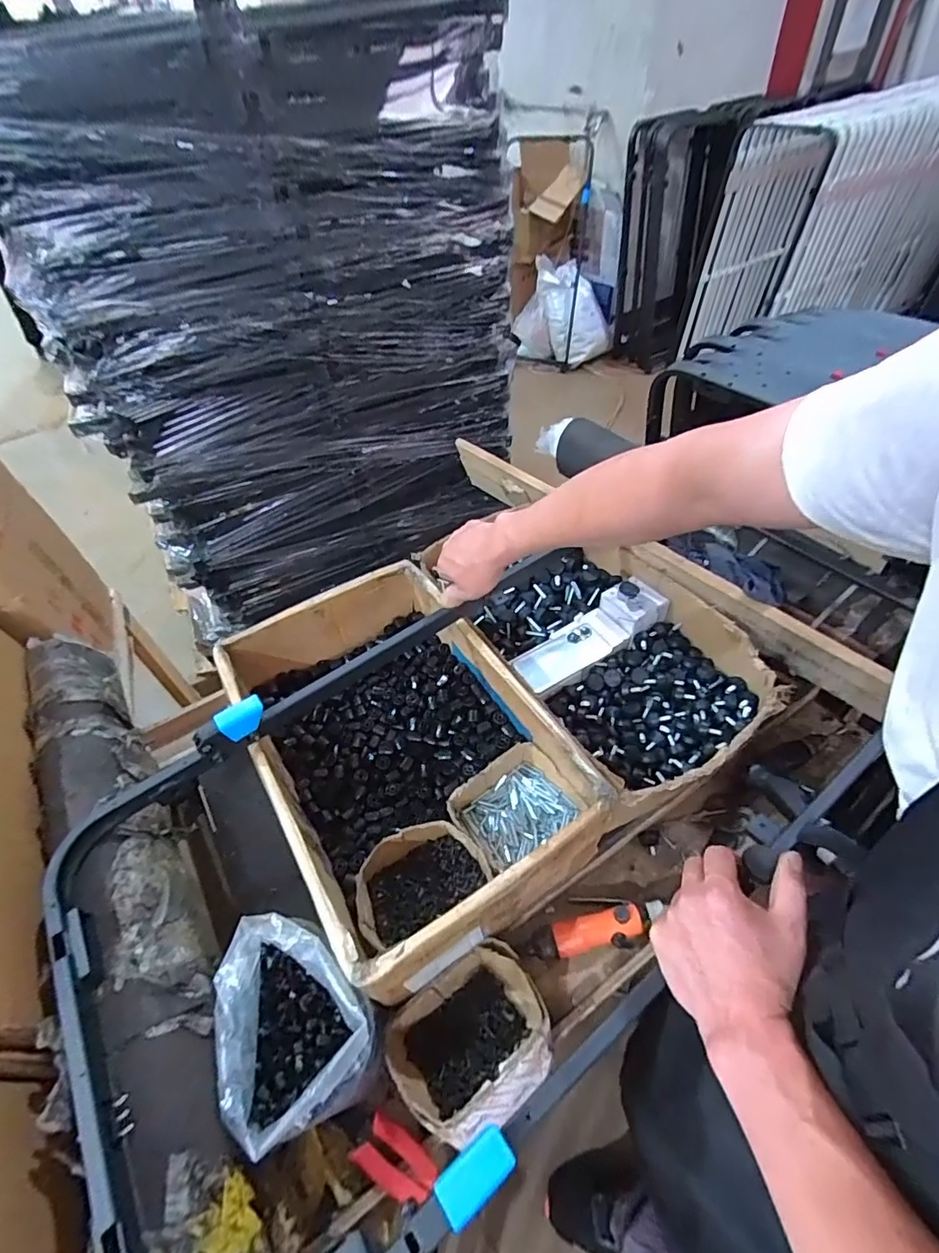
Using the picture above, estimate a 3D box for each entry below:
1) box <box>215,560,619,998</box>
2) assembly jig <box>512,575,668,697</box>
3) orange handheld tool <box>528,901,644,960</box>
[{"bbox_3d":[-0.098,0.163,0.752,0.337,0.156,0.515,-29,53,-18],"label":"box"},{"bbox_3d":[0.198,0.008,0.874,0.279,0.051,0.096,-27,52,-17],"label":"assembly jig"},{"bbox_3d":[0.152,0.400,0.685,0.147,0.030,0.042,-19,49,7],"label":"orange handheld tool"}]

